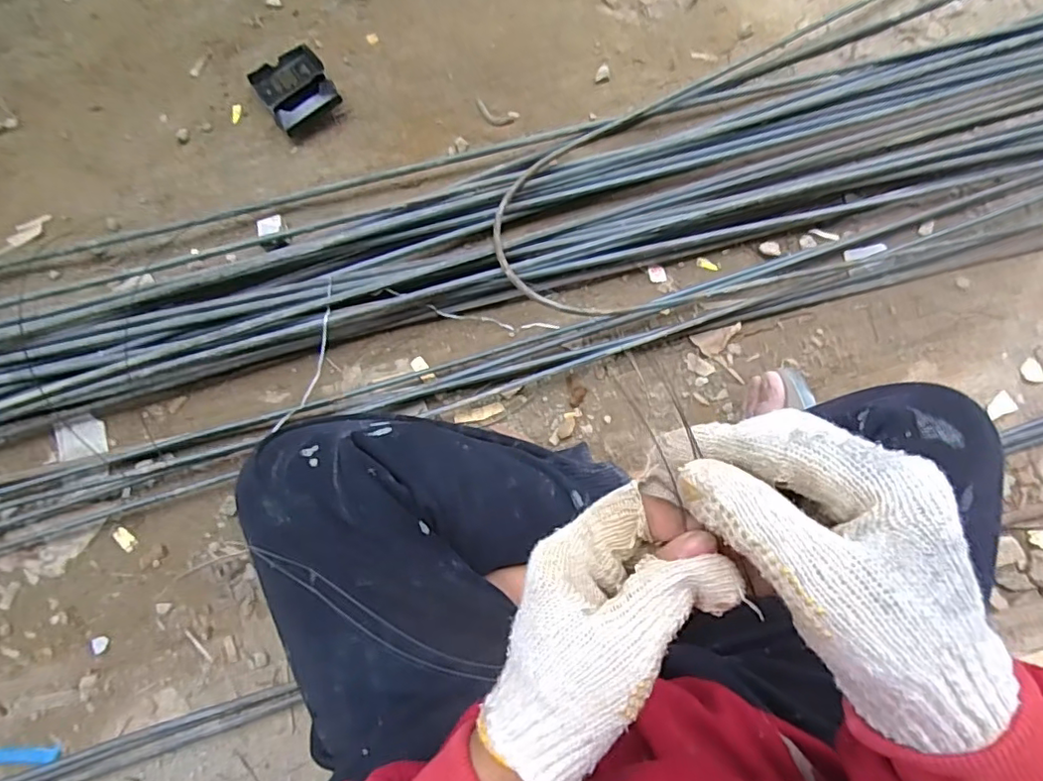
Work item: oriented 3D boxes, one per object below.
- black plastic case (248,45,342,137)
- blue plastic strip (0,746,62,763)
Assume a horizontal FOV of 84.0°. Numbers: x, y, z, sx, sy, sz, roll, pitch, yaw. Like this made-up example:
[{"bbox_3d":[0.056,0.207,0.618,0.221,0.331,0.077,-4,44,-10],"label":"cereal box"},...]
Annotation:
[{"bbox_3d":[-0.309,-0.416,0.783,0.093,0.035,0.134,-31,75,-7],"label":"black plastic case"},{"bbox_3d":[-0.509,0.364,0.576,0.099,0.007,0.013,-3,74,1],"label":"blue plastic strip"}]

